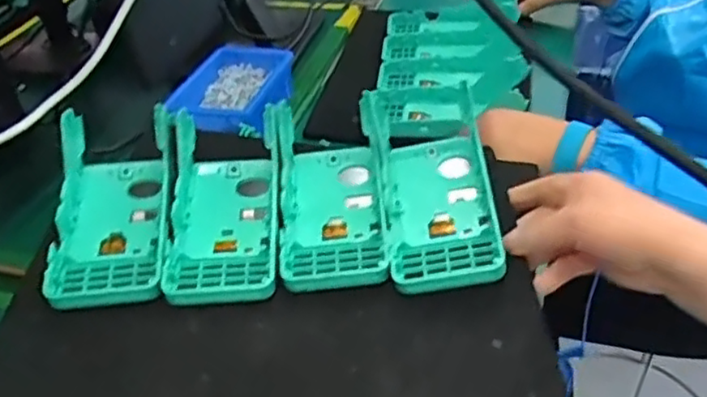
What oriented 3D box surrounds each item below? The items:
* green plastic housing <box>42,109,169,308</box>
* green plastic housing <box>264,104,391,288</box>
[{"bbox_3d":[-0.178,0.002,0.471,0.078,0.064,0.158,-10,34,-5],"label":"green plastic housing"},{"bbox_3d":[-0.023,-0.009,0.477,0.083,0.057,0.156,-5,34,2],"label":"green plastic housing"}]

